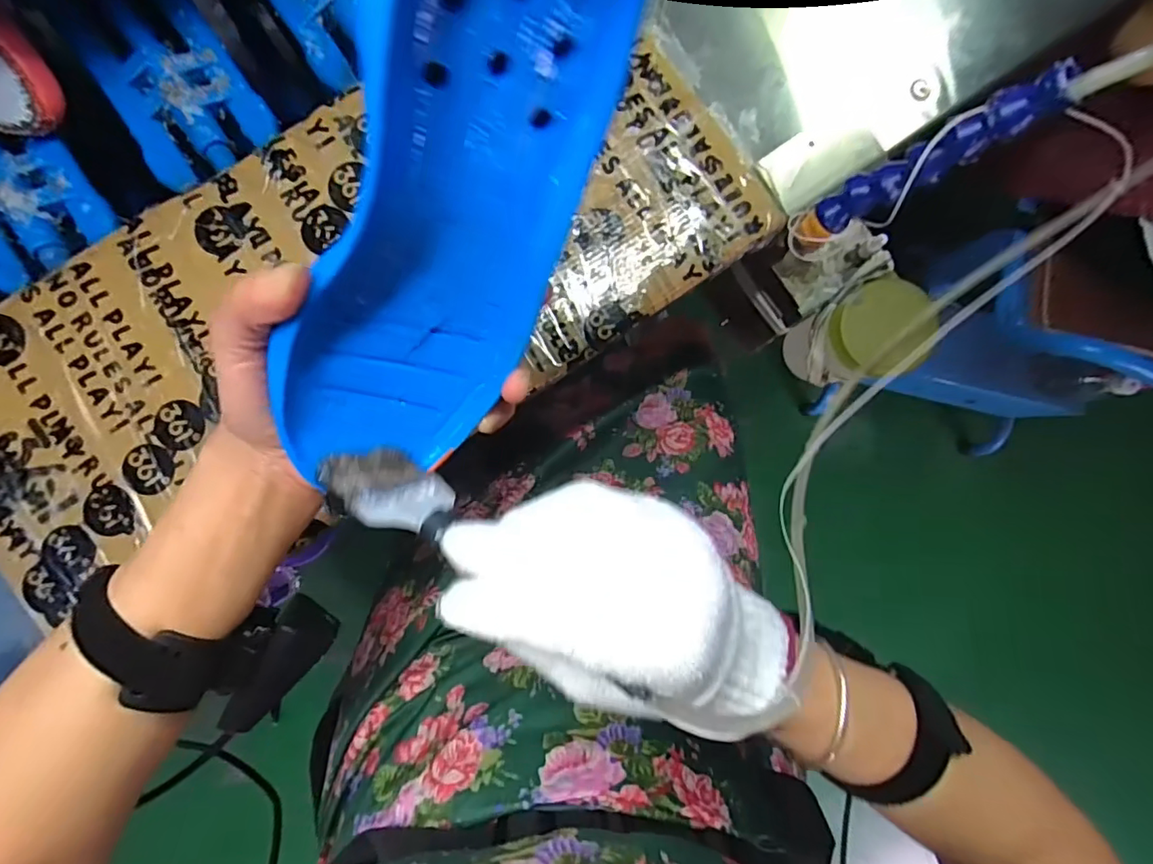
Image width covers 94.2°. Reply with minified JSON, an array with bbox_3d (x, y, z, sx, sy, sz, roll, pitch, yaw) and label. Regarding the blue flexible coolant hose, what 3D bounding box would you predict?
[{"bbox_3d":[0.196,-0.152,0.314,0.018,0.150,0.024,-11,86,-30],"label":"blue flexible coolant hose"}]

